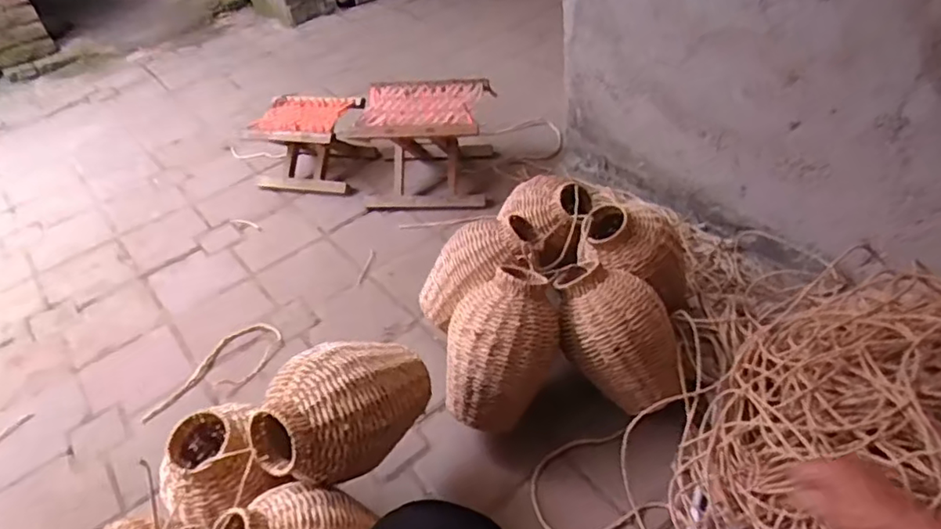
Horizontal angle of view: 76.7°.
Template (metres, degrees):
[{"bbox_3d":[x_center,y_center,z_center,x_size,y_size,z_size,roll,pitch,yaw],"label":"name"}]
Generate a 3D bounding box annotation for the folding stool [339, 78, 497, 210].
[{"bbox_3d":[-0.110,-0.331,1.584,0.325,0.233,0.318,3,44,12],"label":"folding stool"}]

